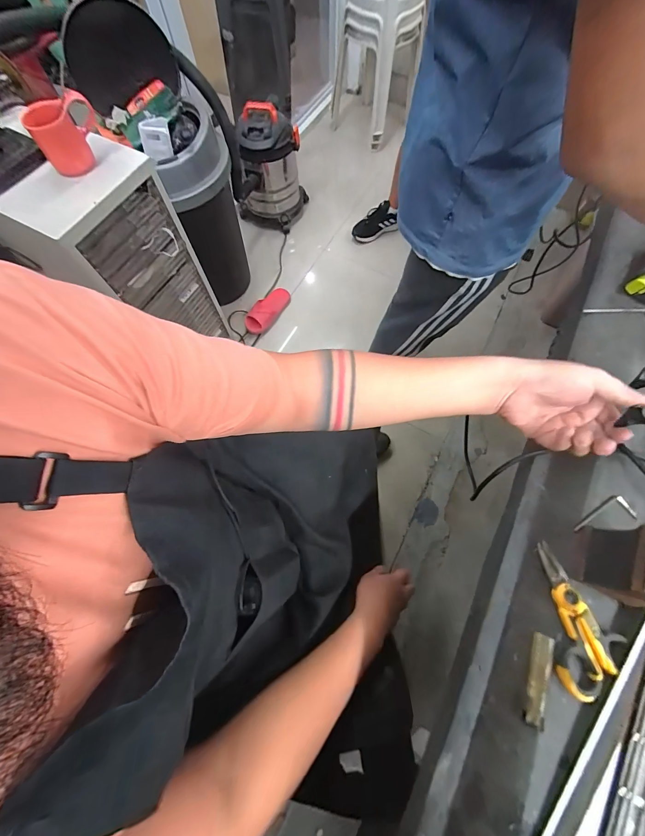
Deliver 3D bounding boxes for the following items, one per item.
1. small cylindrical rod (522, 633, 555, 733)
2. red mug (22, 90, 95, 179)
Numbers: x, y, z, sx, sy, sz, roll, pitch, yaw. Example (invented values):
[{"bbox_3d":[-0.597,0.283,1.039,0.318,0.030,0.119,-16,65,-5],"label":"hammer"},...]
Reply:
[{"bbox_3d":[0.215,0.259,0.317,0.019,0.007,0.079,19,72,6],"label":"small cylindrical rod"},{"bbox_3d":[-0.527,-0.591,0.664,0.131,0.104,0.093,-32,74,-11],"label":"red mug"}]

